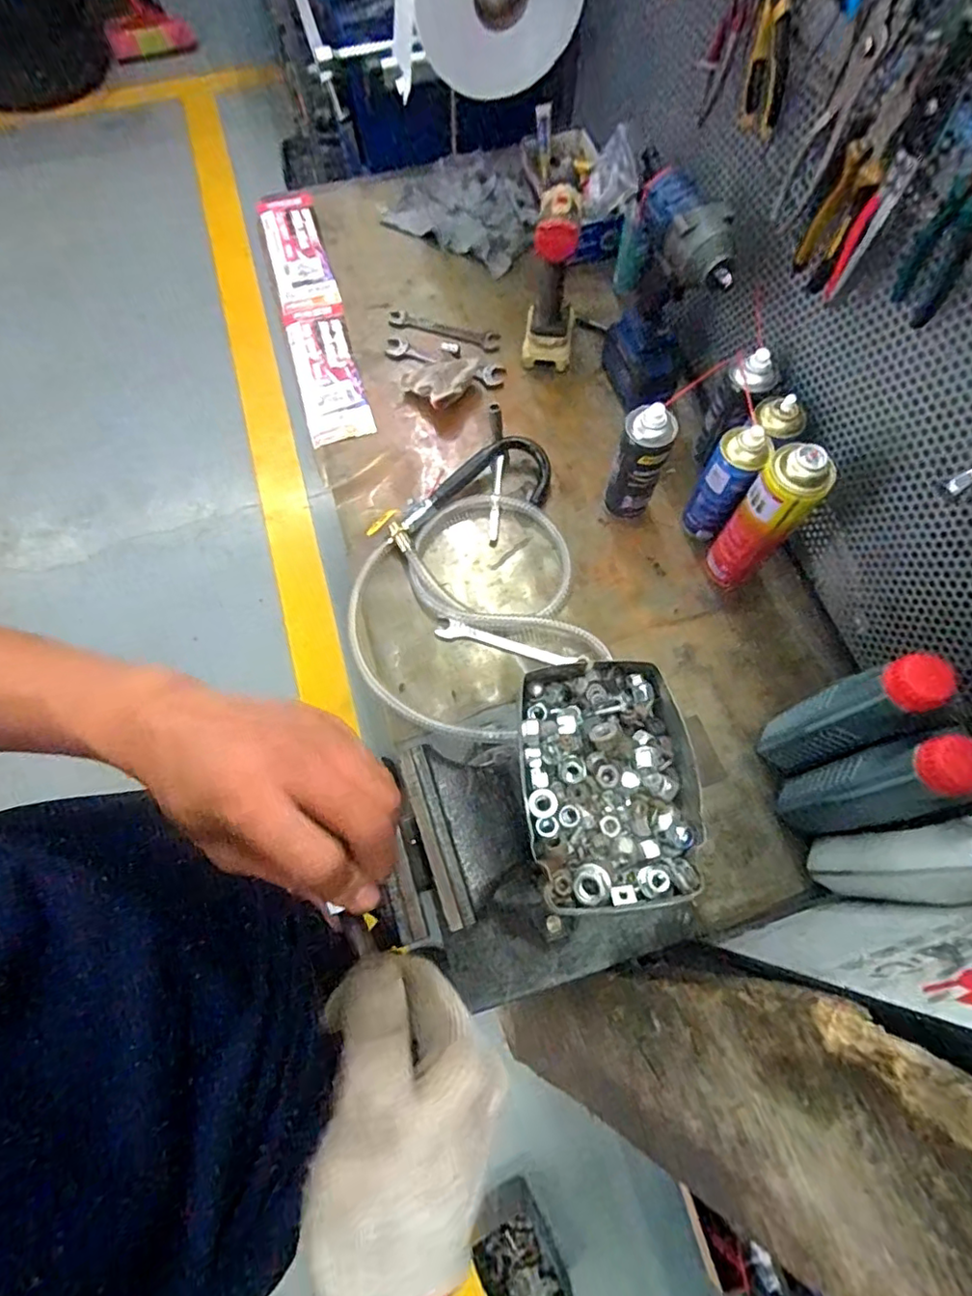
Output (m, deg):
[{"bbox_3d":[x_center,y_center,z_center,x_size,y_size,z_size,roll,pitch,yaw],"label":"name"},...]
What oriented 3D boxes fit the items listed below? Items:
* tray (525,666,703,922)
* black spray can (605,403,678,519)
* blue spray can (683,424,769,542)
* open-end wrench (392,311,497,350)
[{"bbox_3d":[0.100,0.107,0.480,0.133,0.037,0.191,-6,69,-1],"label":"tray"},{"bbox_3d":[0.198,-0.235,0.775,0.060,0.177,0.061,0,69,1],"label":"black spray can"},{"bbox_3d":[0.304,-0.207,0.770,0.056,0.179,0.054,27,72,11],"label":"blue spray can"},{"bbox_3d":[-0.068,-0.534,0.994,0.194,0.015,0.034,20,60,13],"label":"open-end wrench"}]

